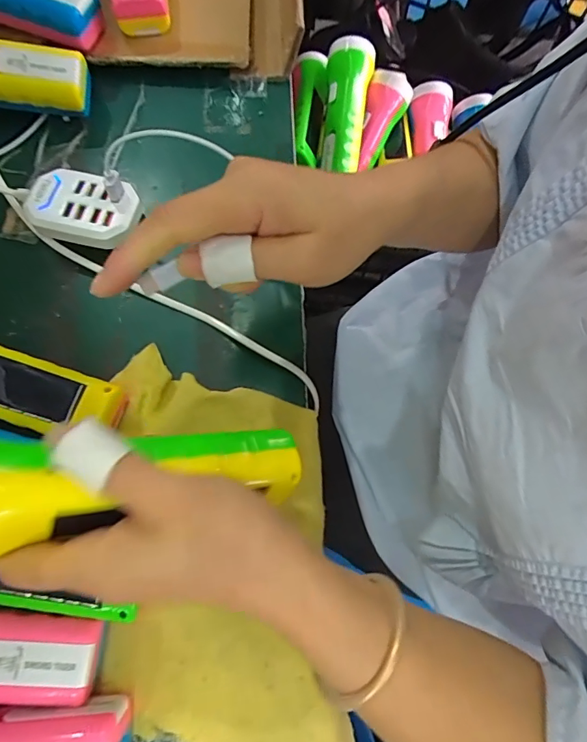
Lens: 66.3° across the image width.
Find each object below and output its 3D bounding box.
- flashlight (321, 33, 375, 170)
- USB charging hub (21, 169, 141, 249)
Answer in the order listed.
[{"bbox_3d":[0.059,-0.295,0.523,0.052,0.064,0.145,7,90,1],"label":"flashlight"},{"bbox_3d":[-0.150,-0.114,0.325,0.076,0.029,0.049,14,74,3],"label":"USB charging hub"}]

